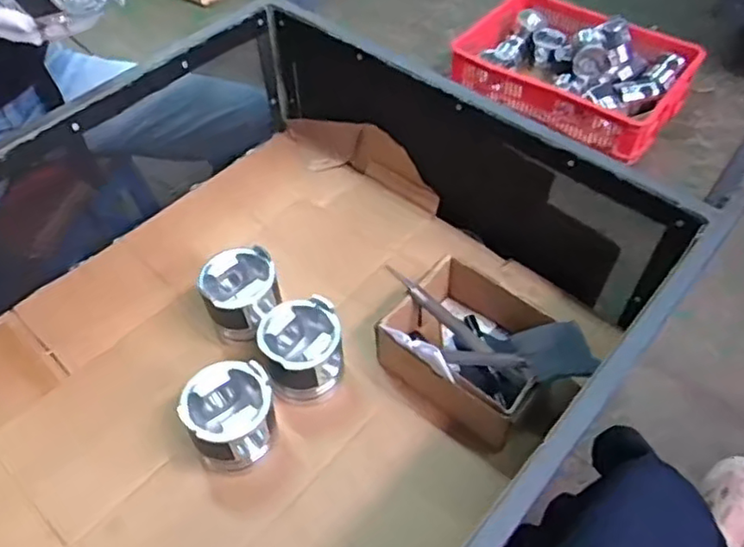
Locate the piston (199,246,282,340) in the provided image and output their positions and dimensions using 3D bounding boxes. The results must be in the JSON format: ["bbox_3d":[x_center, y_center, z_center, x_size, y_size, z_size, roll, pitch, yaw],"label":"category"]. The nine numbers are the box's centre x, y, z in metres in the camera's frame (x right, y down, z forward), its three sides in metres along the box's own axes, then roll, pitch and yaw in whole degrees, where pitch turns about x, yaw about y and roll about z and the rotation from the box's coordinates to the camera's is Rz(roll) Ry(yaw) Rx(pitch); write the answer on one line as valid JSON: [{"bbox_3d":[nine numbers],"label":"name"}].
[{"bbox_3d":[-0.175,0.032,0.861,0.095,0.107,0.104,-1,50,1],"label":"piston"}]

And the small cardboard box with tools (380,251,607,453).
[{"bbox_3d":[0.126,0.094,0.785,0.233,0.131,0.160,36,60,27],"label":"small cardboard box with tools"}]

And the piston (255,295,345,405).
[{"bbox_3d":[-0.088,0.098,0.799,0.096,0.112,0.098,-1,50,1],"label":"piston"}]

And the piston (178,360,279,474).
[{"bbox_3d":[-0.164,0.168,0.741,0.097,0.095,0.092,-1,50,1],"label":"piston"}]

